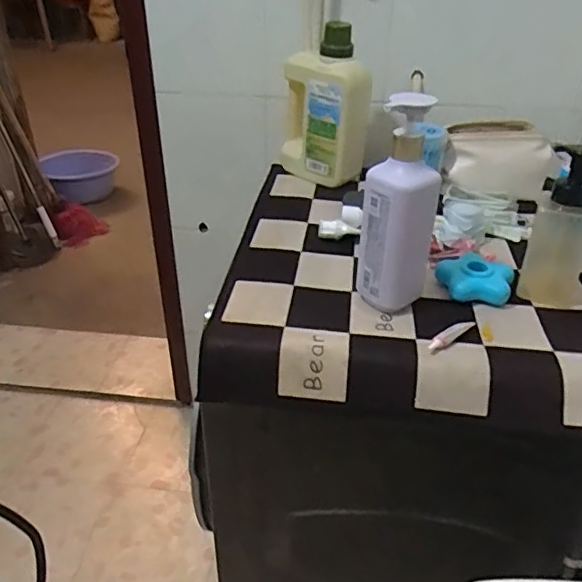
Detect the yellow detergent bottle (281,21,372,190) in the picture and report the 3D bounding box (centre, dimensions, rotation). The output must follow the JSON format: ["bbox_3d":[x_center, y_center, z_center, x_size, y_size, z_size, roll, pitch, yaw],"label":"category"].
[{"bbox_3d":[0.054,-0.336,1.015,0.165,0.278,0.090,30,47,27],"label":"yellow detergent bottle"}]

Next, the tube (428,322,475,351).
[{"bbox_3d":[0.191,0.052,0.672,0.072,0.011,0.012,-23,41,-31],"label":"tube"}]

